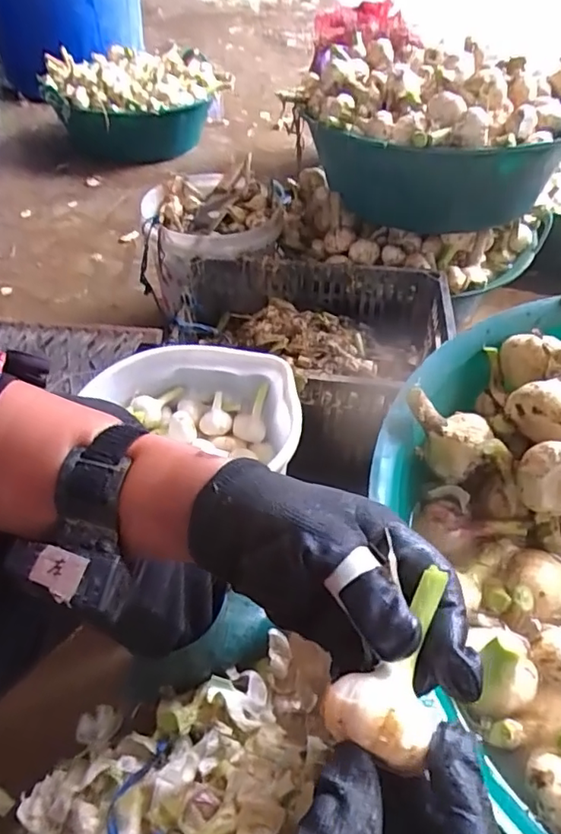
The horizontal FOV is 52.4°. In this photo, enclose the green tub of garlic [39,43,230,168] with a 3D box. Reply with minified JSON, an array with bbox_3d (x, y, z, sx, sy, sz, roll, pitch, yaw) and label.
[{"bbox_3d":[-0.422,-0.948,1.699,0.500,0.180,0.521,0,45,0],"label":"green tub of garlic"}]

